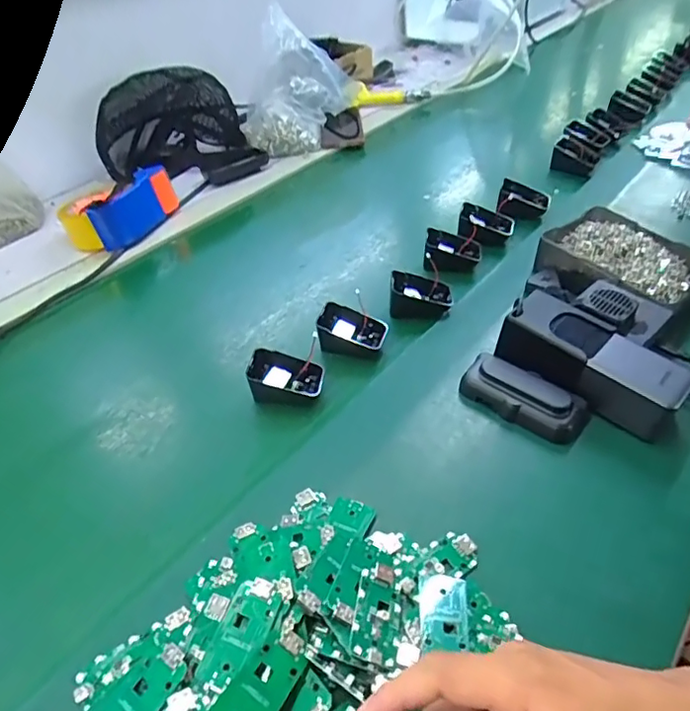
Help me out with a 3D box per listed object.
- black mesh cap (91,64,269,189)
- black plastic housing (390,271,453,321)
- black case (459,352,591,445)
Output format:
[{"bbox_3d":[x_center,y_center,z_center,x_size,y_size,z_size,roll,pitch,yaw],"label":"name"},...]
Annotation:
[{"bbox_3d":[-0.269,-0.378,0.910,0.253,0.147,0.175,-8,42,-4],"label":"black mesh cap"},{"bbox_3d":[0.083,-0.065,0.600,0.068,0.039,0.052,2,42,7],"label":"black plastic housing"},{"bbox_3d":[0.160,0.036,0.491,0.110,0.035,0.050,26,50,30],"label":"black case"}]

